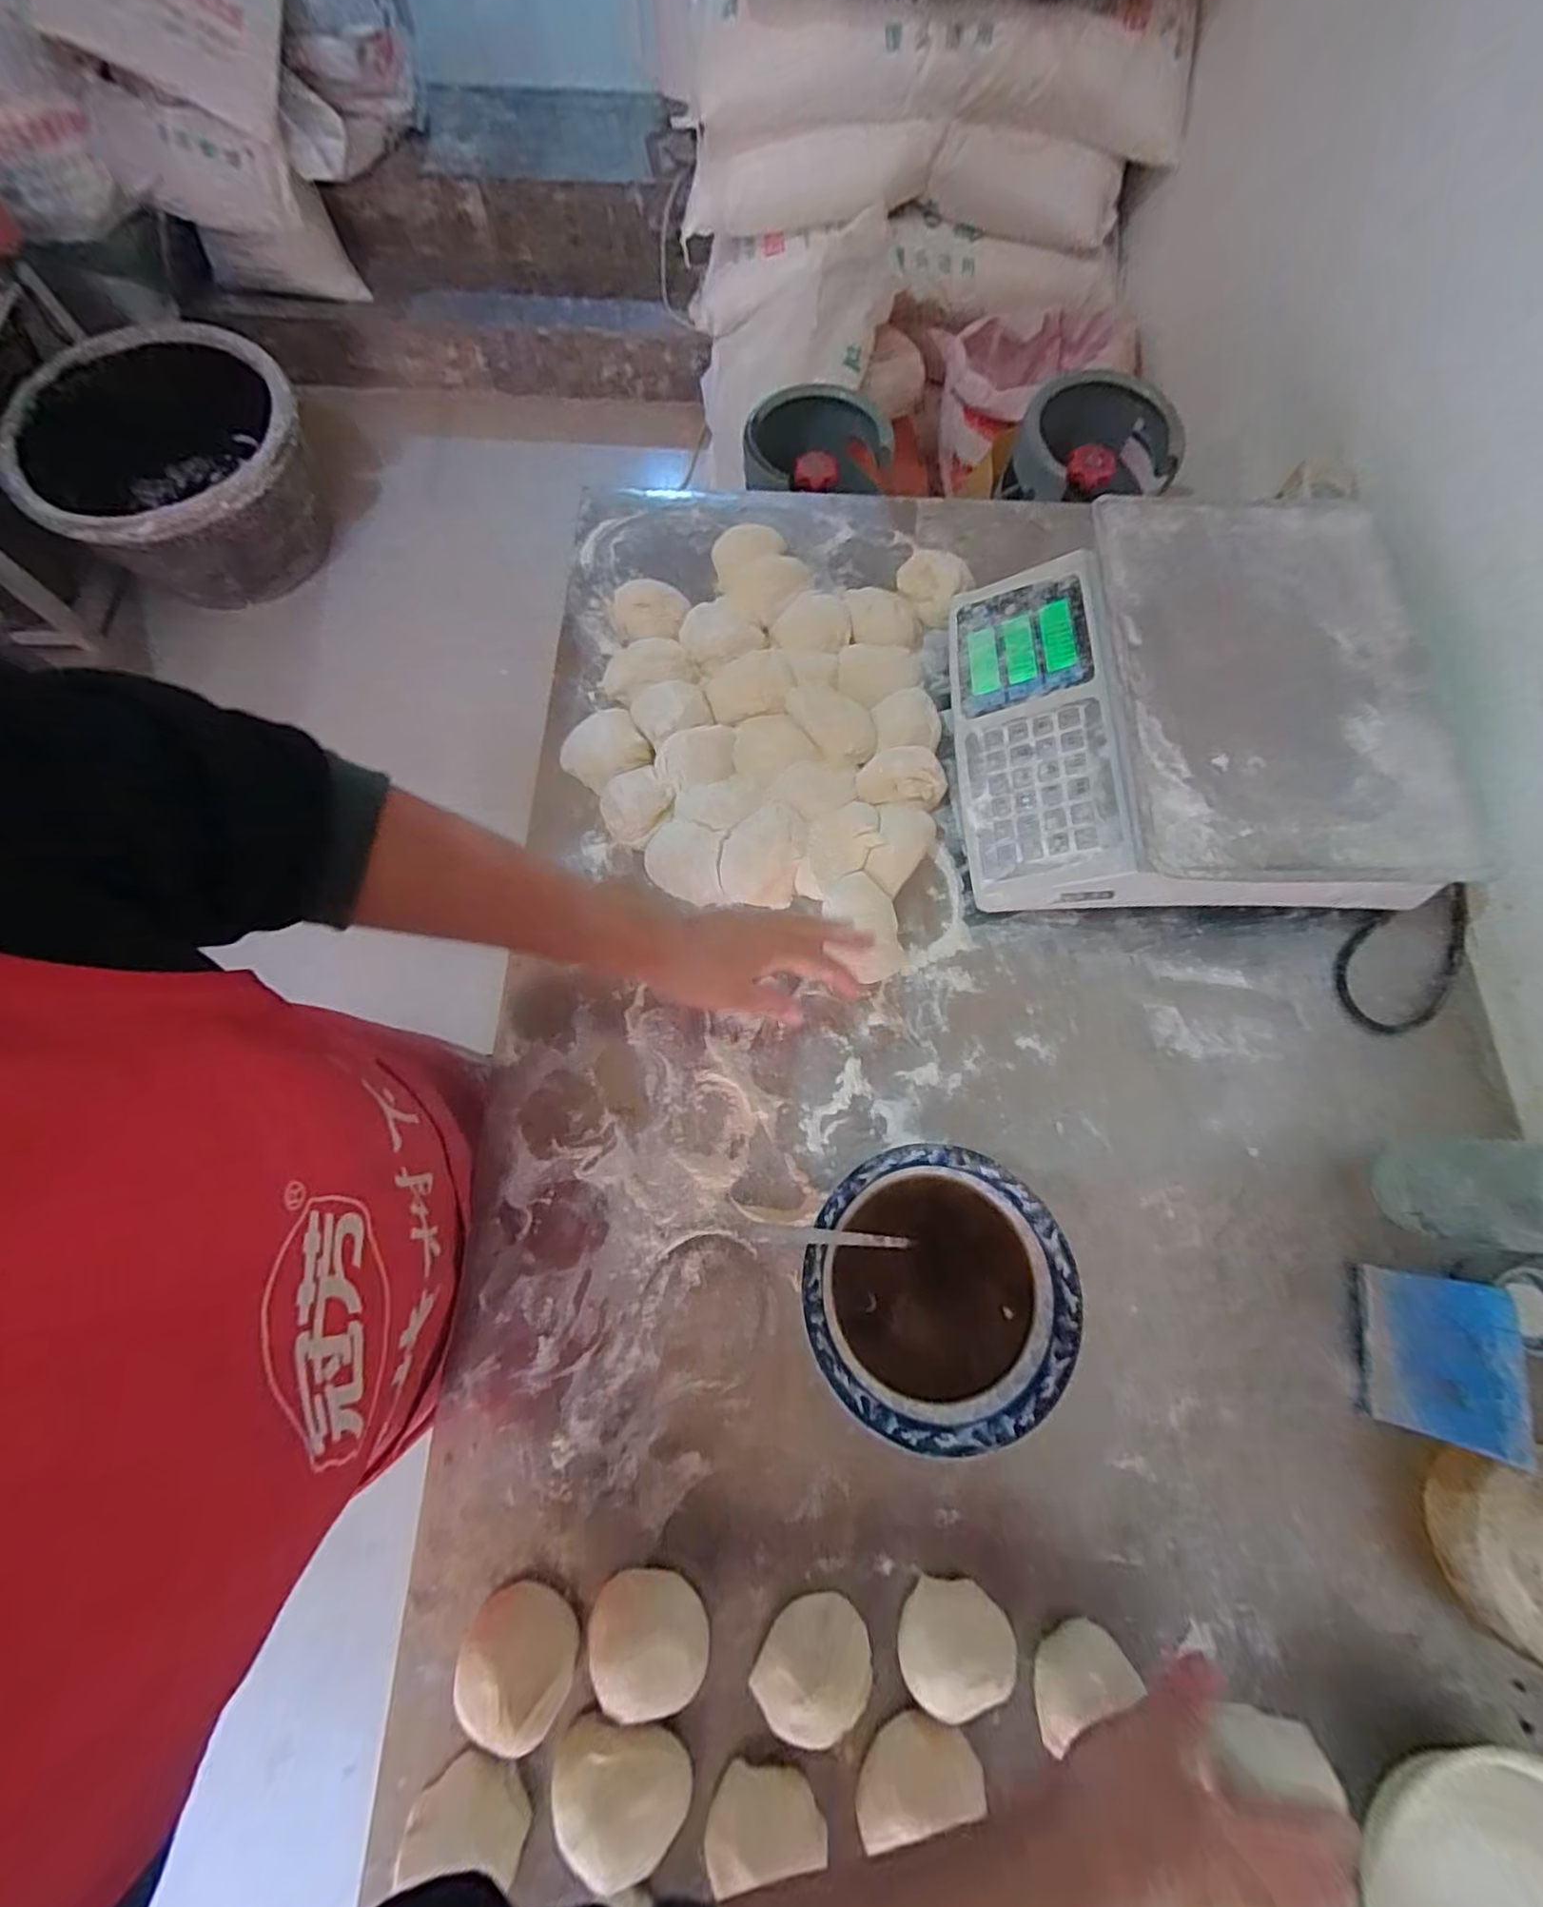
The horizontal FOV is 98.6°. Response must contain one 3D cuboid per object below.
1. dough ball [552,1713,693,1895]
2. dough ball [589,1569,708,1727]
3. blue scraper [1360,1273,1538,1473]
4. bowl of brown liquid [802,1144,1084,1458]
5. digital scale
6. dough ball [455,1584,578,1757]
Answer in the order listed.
[{"bbox_3d":[-0.086,0.480,0.381,0.077,0.042,0.061,-7,70,-2],"label":"dough ball"},{"bbox_3d":[-0.074,0.415,0.399,0.070,0.038,0.066,0,70,0],"label":"dough ball"},{"bbox_3d":[0.436,0.264,0.433,0.007,0.077,0.096,21,69,-30],"label":"blue scraper"},{"bbox_3d":[0.110,0.225,0.452,0.169,0.056,0.171,0,70,0],"label":"bowl of brown liquid"},{"bbox_3d":[0.335,-0.202,0.549,0.334,0.097,0.344,0,70,0],"label":"digital scale"},{"bbox_3d":[-0.151,0.416,0.389,0.066,0.036,0.064,0,70,0],"label":"dough ball"}]

